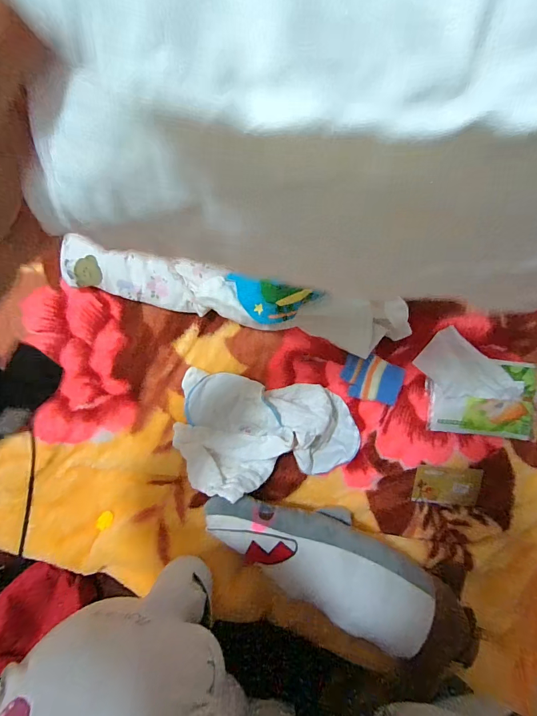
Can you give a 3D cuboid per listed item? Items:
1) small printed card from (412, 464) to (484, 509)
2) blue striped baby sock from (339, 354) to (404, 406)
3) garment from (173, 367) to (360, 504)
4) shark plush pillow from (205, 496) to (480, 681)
[{"bbox_3d":[0.241,0.173,0.483,0.087,0.006,0.054,6,89,1],"label":"small printed card"},{"bbox_3d":[0.140,0.028,0.486,0.080,0.008,0.058,11,88,0],"label":"blue striped baby sock"},{"bbox_3d":[-0.003,0.104,0.470,0.243,0.047,0.149,8,88,0],"label":"garment"},{"bbox_3d":[0.071,0.245,0.455,0.310,0.091,0.095,32,88,0],"label":"shark plush pillow"}]

